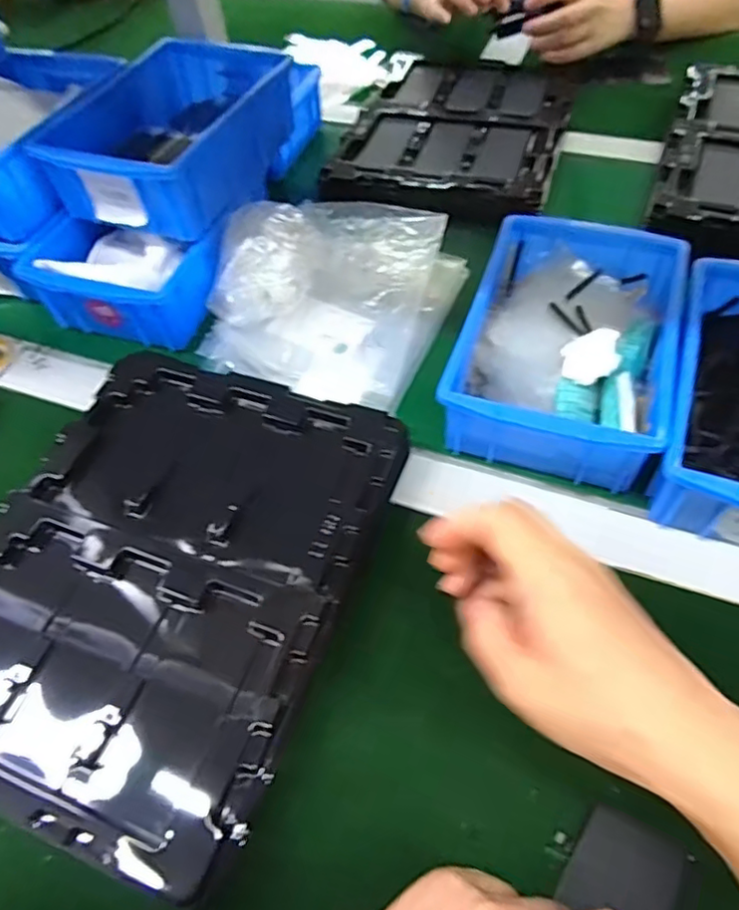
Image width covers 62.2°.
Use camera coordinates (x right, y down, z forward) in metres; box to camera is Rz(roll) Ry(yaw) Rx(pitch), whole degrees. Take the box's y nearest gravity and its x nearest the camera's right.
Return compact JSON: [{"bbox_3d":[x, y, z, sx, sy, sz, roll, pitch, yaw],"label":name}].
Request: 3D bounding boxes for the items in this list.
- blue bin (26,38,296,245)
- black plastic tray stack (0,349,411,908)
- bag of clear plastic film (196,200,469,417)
[{"bbox_3d":[-0.155,-0.257,0.514,0.125,0.086,0.194,17,58,15],"label":"blue bin"},{"bbox_3d":[-0.121,0.063,0.361,0.217,0.026,0.272,15,57,14],"label":"black plastic tray stack"},{"bbox_3d":[-0.024,-0.144,0.495,0.174,0.072,0.218,14,57,14],"label":"bag of clear plastic film"}]

